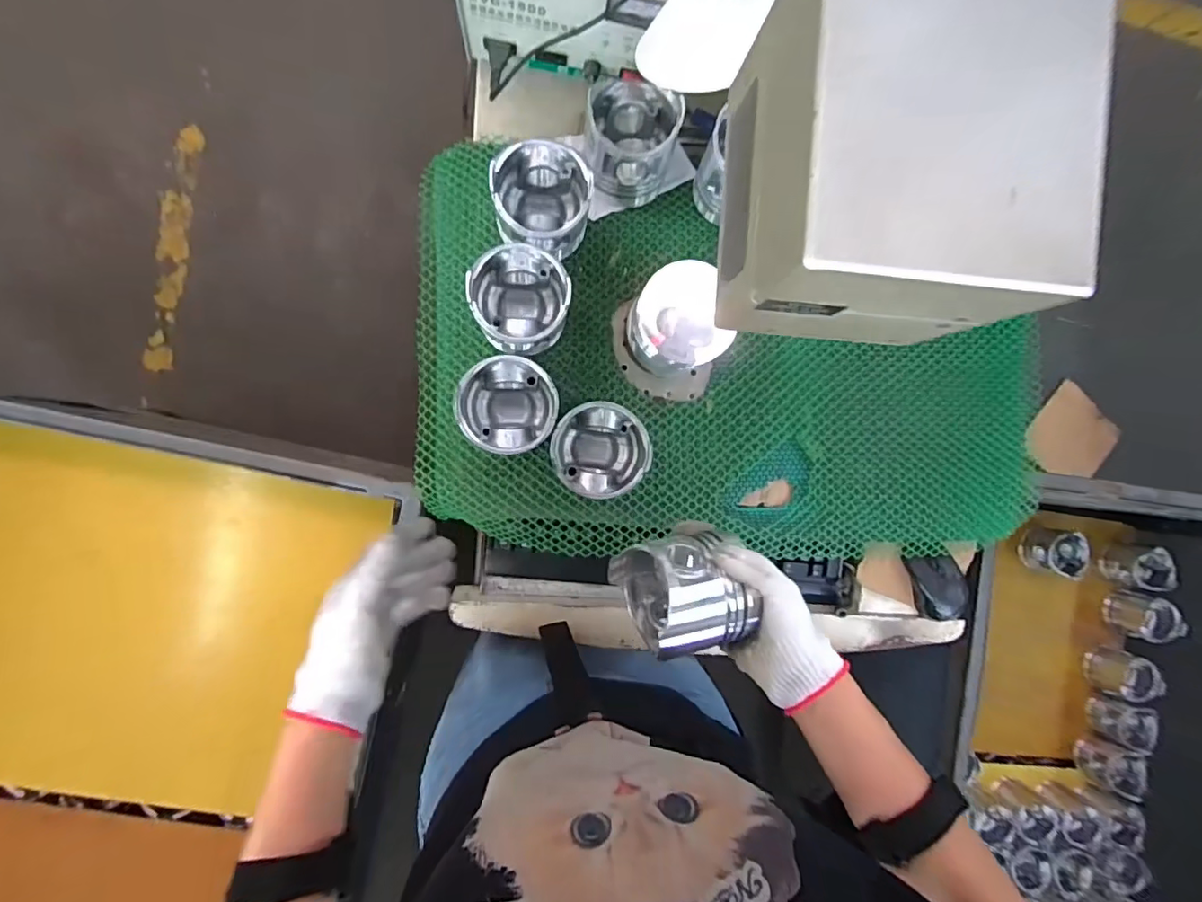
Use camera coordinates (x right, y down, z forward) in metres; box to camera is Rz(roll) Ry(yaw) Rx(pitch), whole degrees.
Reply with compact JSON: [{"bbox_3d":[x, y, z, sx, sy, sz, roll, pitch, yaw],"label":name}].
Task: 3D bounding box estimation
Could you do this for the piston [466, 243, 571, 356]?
[{"bbox_3d":[-0.077,-0.141,0.539,0.088,0.084,0.091,0,91,-7],"label":"piston"}]

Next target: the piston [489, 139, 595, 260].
[{"bbox_3d":[-0.057,-0.235,0.541,0.090,0.079,0.083,0,91,-7],"label":"piston"}]

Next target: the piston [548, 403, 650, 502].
[{"bbox_3d":[-0.003,-0.001,0.553,0.088,0.086,0.086,0,91,-7],"label":"piston"}]

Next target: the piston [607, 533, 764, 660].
[{"bbox_3d":[0.063,0.110,0.443,0.092,0.091,0.079,-12,92,-7],"label":"piston"}]

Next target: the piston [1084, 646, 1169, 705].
[{"bbox_3d":[1.070,0.458,1.154,0.089,0.099,0.089,21,88,-7],"label":"piston"}]

